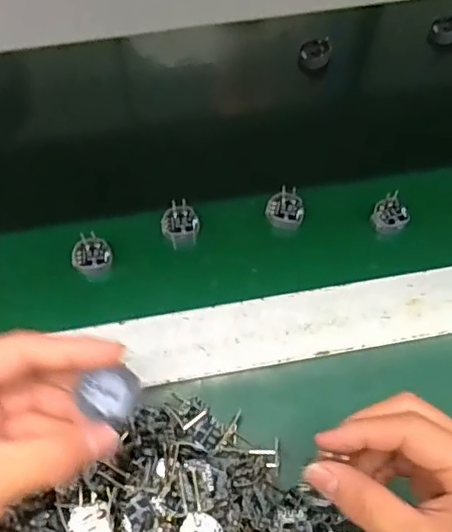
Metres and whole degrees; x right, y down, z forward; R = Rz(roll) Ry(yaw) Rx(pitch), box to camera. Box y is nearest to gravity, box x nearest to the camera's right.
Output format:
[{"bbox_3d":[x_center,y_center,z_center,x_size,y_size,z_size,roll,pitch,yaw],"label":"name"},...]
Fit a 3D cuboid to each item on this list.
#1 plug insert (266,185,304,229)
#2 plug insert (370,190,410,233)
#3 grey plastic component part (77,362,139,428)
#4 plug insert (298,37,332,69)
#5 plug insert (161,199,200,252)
[{"bbox_3d":[0.047,-0.045,0.457,0.028,0.023,0.027,6,64,3],"label":"plug insert"},{"bbox_3d":[0.130,-0.040,0.454,0.027,0.025,0.029,0,64,0],"label":"plug insert"},{"bbox_3d":[-0.055,0.058,0.268,0.026,0.008,0.026,0,64,0],"label":"grey plastic component part"},{"bbox_3d":[0.081,-0.194,0.527,0.028,0.021,0.023,10,65,5],"label":"plug insert"},{"bbox_3d":[-0.035,-0.033,0.452,0.028,0.020,0.029,-13,65,-6],"label":"plug insert"}]

